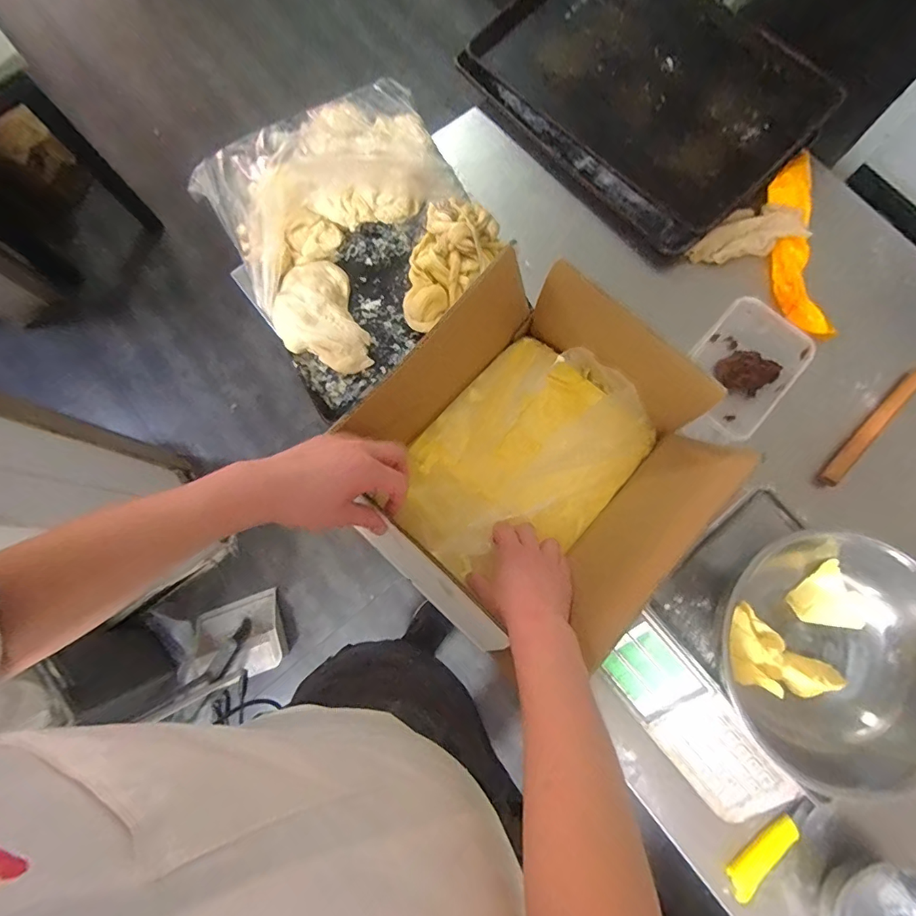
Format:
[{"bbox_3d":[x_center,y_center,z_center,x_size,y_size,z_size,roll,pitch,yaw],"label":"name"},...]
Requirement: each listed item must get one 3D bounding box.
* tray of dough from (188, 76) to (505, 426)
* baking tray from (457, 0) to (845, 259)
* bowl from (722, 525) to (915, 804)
[{"bbox_3d":[-0.187,-0.419,0.853,0.428,0.108,0.536,-31,80,-5],"label":"tray of dough"},{"bbox_3d":[0.334,-0.706,0.903,0.437,0.045,0.620,-44,80,-2],"label":"baking tray"},{"bbox_3d":[0.452,0.240,0.596,0.270,0.104,0.287,0,79,1],"label":"bowl"}]

